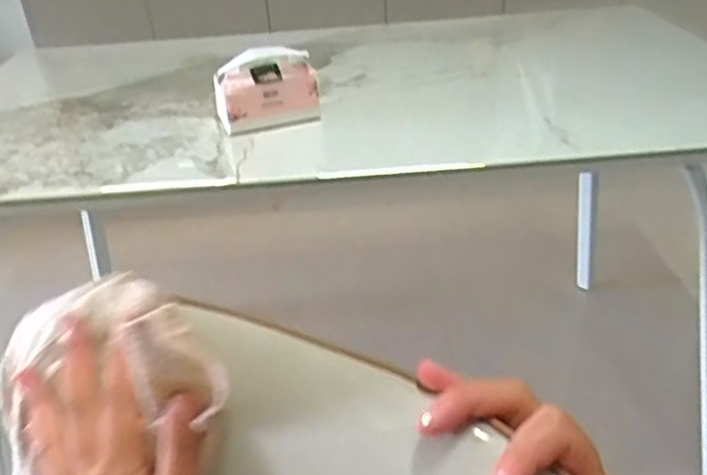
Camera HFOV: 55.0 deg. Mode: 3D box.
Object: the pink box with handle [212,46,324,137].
[{"bbox_3d":[-0.130,-0.220,1.022,0.150,0.107,0.082,-10,30,-14],"label":"pink box with handle"}]

